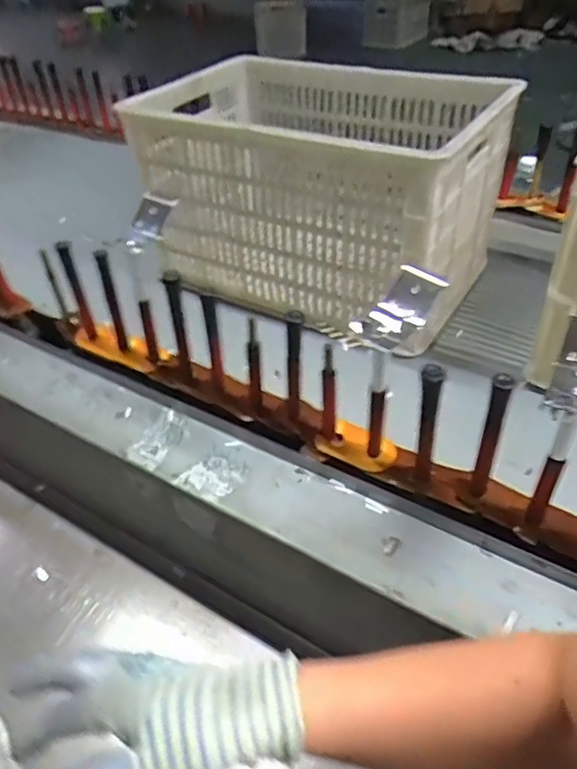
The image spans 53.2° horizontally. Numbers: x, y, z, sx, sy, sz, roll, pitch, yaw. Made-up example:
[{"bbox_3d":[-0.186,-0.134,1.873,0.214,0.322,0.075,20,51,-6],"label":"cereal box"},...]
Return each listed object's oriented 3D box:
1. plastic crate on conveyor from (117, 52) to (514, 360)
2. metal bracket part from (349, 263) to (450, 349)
[{"bbox_3d":[0.037,-0.262,0.793,0.427,0.258,0.259,21,47,24],"label":"plastic crate on conveyor"},{"bbox_3d":[0.092,-0.066,0.489,0.076,0.040,0.045,-34,51,-31],"label":"metal bracket part"}]

